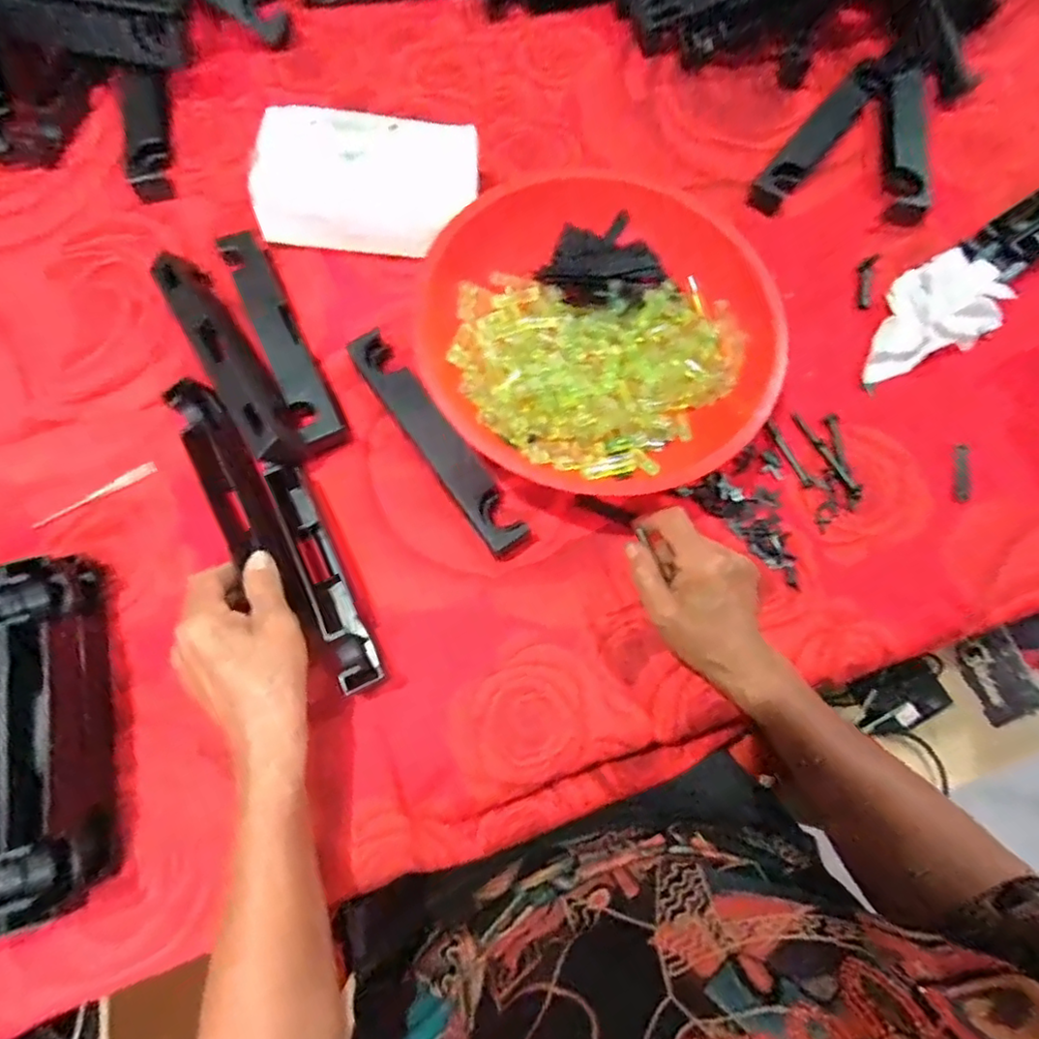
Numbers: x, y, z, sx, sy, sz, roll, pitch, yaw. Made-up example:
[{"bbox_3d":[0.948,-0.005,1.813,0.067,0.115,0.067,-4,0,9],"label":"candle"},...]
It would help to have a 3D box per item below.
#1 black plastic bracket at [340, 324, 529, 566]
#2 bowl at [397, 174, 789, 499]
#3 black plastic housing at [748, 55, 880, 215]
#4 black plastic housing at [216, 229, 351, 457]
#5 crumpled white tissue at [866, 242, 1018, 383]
[{"bbox_3d":[-0.057,-0.055,0.431,0.033,0.029,0.186,-35,76,-12],"label":"black plastic bracket"},{"bbox_3d":[0.057,-0.126,0.444,0.239,0.078,0.239,1,72,-2],"label":"bowl"},{"bbox_3d":[0.271,-0.350,0.547,0.034,0.019,0.210,38,75,10],"label":"black plastic housing"},{"bbox_3d":[-0.176,-0.137,0.449,0.032,0.024,0.193,-25,74,-10],"label":"black plastic housing"},{"bbox_3d":[0.314,-0.154,0.474,0.118,0.041,0.076,-36,76,-12],"label":"crumpled white tissue"}]

